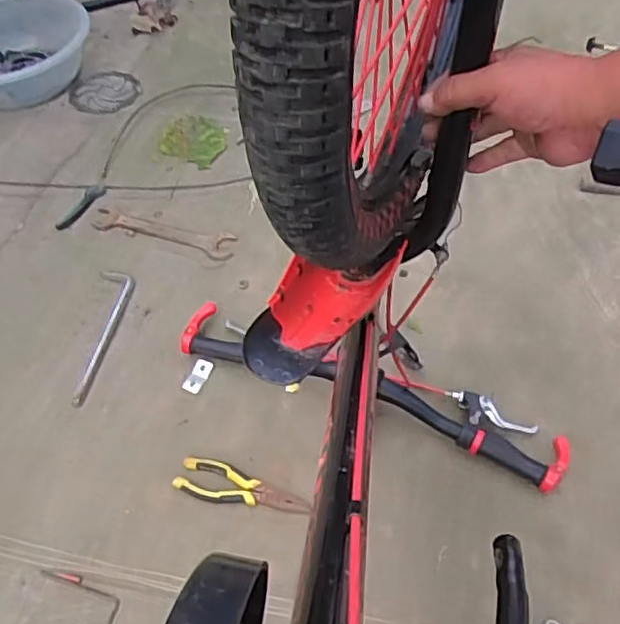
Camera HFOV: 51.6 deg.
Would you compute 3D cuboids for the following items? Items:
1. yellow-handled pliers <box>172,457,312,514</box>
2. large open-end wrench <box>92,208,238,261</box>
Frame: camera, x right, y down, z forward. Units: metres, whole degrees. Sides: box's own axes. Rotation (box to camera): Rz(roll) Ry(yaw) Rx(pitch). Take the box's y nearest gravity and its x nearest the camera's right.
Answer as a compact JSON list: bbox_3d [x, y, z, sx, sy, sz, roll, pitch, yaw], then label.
[{"bbox_3d":[-0.085,0.225,0.828,0.175,0.011,0.054,9,52,7],"label":"yellow-handled pliers"},{"bbox_3d":[-0.255,-0.139,1.117,0.266,0.013,0.055,15,54,12],"label":"large open-end wrench"}]

